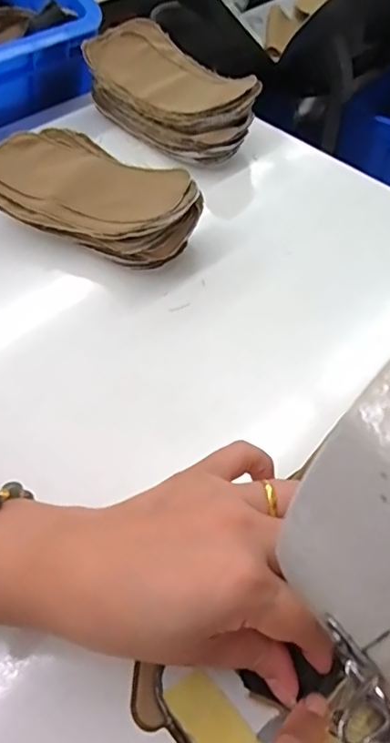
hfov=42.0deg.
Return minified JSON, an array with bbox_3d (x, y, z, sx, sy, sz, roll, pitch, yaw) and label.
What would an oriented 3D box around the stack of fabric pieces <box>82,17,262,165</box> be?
[{"bbox_3d":[-0.022,-0.291,0.529,0.105,0.059,0.201,-38,61,-23],"label":"stack of fabric pieces"}]

